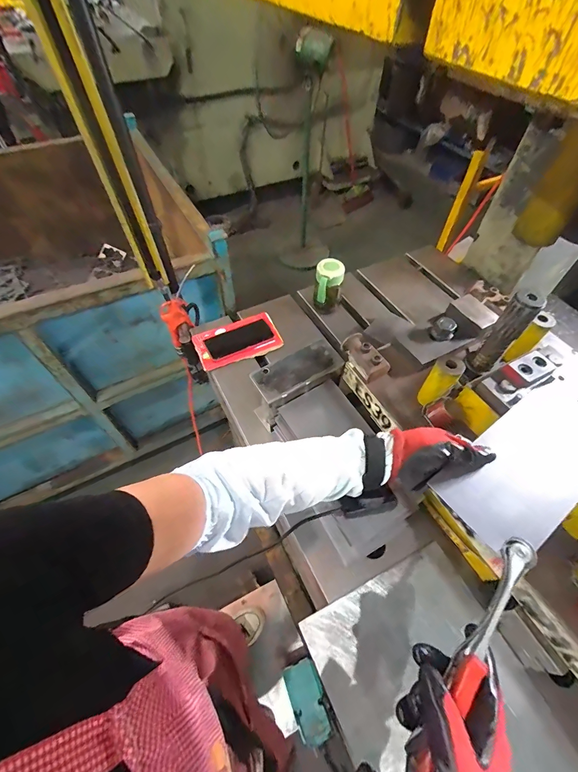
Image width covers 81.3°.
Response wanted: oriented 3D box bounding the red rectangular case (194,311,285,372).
[{"bbox_3d":[-0.121,-0.105,0.807,0.196,0.026,0.112,-19,58,-15],"label":"red rectangular case"}]

